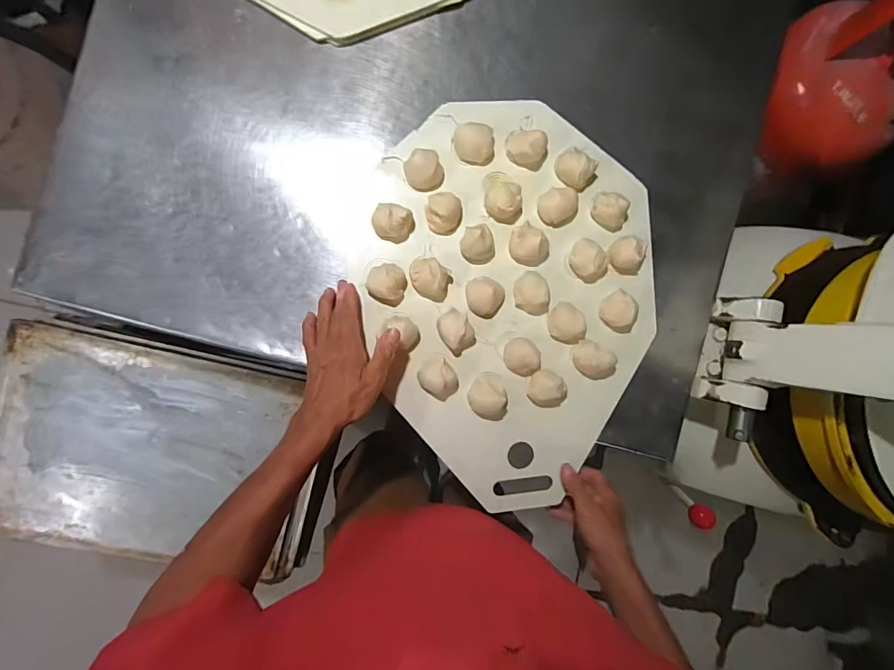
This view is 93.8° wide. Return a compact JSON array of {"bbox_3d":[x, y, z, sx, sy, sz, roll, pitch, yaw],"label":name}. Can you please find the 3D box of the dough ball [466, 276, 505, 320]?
[{"bbox_3d":[0.050,-0.048,0.516,0.045,0.032,0.052,-27,95,-4],"label":"dough ball"}]

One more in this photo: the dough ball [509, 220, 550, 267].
[{"bbox_3d":[0.103,-0.111,0.520,0.045,0.028,0.053,-33,95,-4],"label":"dough ball"}]

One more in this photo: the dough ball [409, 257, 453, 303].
[{"bbox_3d":[-0.020,-0.068,0.511,0.053,0.031,0.045,25,89,-6],"label":"dough ball"}]

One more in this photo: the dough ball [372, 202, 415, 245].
[{"bbox_3d":[-0.065,-0.135,0.506,0.048,0.035,0.038,19,90,-6],"label":"dough ball"}]

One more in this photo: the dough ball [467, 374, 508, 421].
[{"bbox_3d":[0.053,0.080,0.520,0.050,0.037,0.060,-21,94,-5],"label":"dough ball"}]

